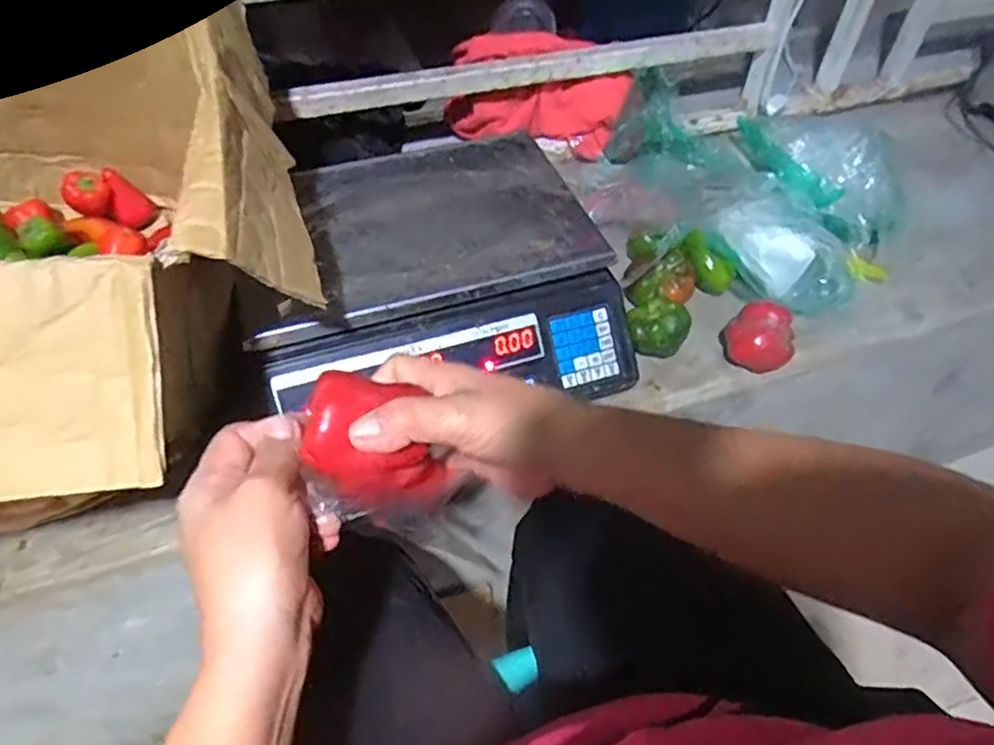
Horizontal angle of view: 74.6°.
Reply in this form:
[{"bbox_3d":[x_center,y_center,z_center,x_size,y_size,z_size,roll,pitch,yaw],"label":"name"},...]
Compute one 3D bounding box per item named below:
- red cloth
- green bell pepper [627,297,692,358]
[{"bbox_3d":[0.051,-0.348,0.817,0.234,0.125,0.074,4,51,2],"label":"red cloth"},{"bbox_3d":[0.163,-0.045,0.666,0.059,0.050,0.067,16,52,11],"label":"green bell pepper"}]

